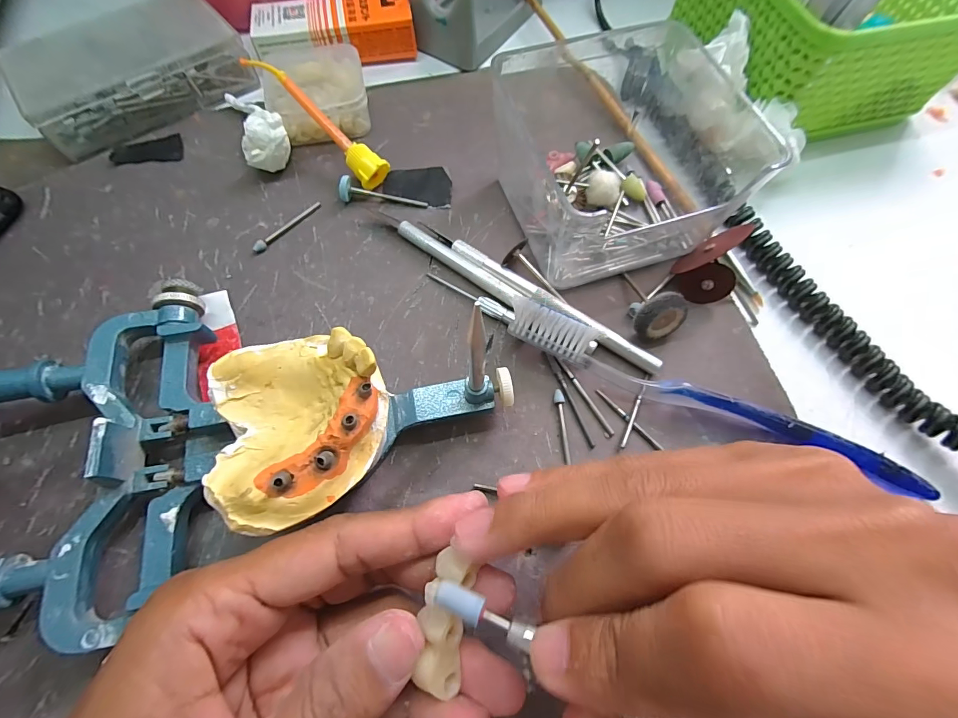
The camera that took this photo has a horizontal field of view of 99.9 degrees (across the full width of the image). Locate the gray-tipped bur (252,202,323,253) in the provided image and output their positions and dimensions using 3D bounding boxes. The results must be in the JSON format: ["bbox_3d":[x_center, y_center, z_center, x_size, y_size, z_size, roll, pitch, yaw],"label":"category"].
[{"bbox_3d":[-0.101,-0.070,0.211,0.005,0.005,0.042,36,71,13],"label":"gray-tipped bur"}]

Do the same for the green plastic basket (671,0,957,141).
[{"bbox_3d":[0.207,-0.201,0.243,0.131,0.064,0.118,-12,68,-6],"label":"green plastic basket"}]

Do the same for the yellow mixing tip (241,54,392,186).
[{"bbox_3d":[-0.086,-0.128,0.216,0.088,0.015,0.017,44,74,-2],"label":"yellow mixing tip"}]

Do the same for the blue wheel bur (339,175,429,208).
[{"bbox_3d":[-0.051,-0.090,0.216,0.045,0.013,0.009,0,67,-1],"label":"blue wheel bur"}]

